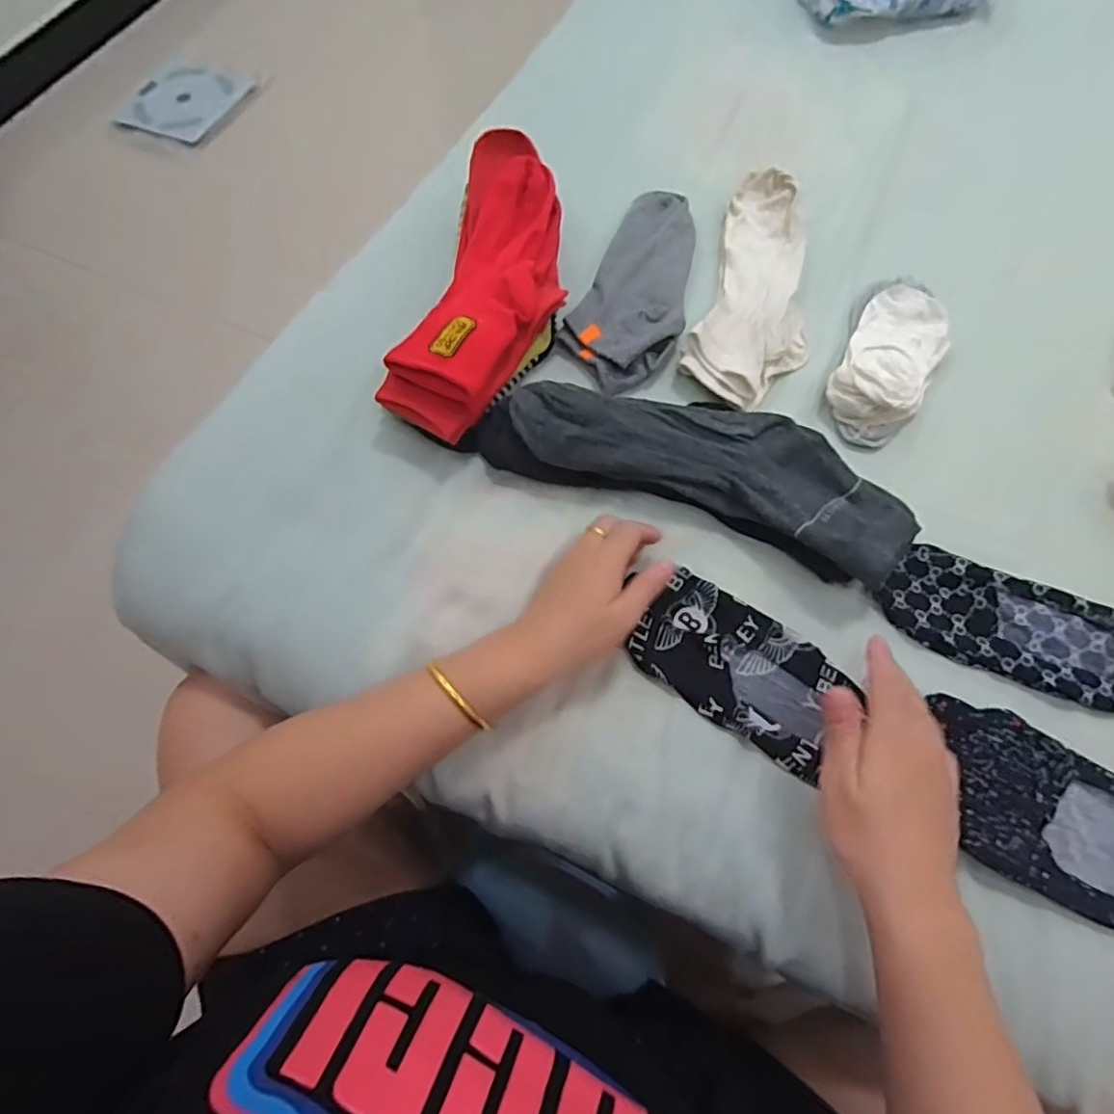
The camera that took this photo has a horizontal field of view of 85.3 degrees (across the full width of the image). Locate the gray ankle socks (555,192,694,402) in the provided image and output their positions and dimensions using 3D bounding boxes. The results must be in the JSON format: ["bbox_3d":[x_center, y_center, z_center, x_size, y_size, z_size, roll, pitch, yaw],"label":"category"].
[{"bbox_3d":[0.075,-0.234,0.531,0.092,0.026,0.210,23,69,10],"label":"gray ankle socks"}]

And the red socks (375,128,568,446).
[{"bbox_3d":[-0.051,-0.220,0.496,0.105,0.062,0.284,13,68,7],"label":"red socks"}]

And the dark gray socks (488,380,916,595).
[{"bbox_3d":[0.103,-0.074,0.449,0.311,0.057,0.108,22,68,10],"label":"dark gray socks"}]

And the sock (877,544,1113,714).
[{"bbox_3d":[0.322,0.051,0.419,0.180,0.013,0.073,22,69,10],"label":"sock"}]

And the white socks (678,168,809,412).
[{"bbox_3d":[0.181,-0.234,0.529,0.099,0.035,0.241,17,68,8],"label":"white socks"}]

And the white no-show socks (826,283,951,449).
[{"bbox_3d":[0.279,-0.168,0.505,0.078,0.032,0.168,30,70,13],"label":"white no-show socks"}]

